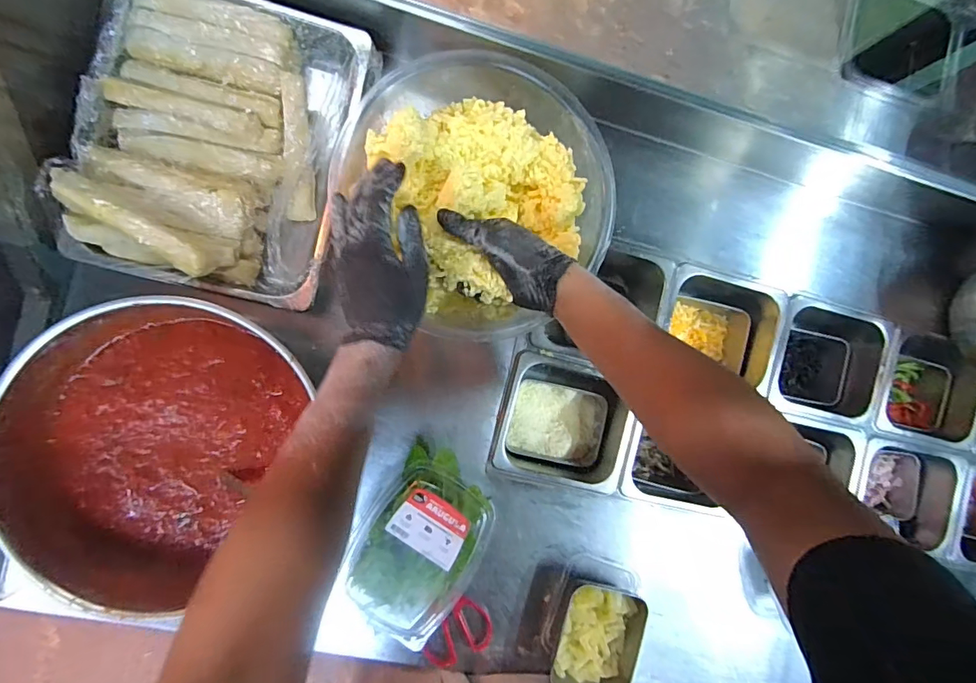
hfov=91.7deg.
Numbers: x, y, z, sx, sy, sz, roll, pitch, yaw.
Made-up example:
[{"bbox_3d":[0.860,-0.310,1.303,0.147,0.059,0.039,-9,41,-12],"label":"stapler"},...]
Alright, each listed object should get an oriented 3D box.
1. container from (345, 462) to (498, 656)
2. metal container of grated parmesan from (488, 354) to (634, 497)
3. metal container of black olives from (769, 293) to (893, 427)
[{"bbox_3d":[-0.083,0.247,0.559,0.136,0.065,0.202,29,88,-8],"label":"container"},{"bbox_3d":[0.096,0.105,0.660,0.176,0.113,0.159,14,90,-8],"label":"metal container of grated parmesan"},{"bbox_3d":[0.481,0.021,0.711,0.170,0.093,0.169,11,91,-8],"label":"metal container of black olives"}]

